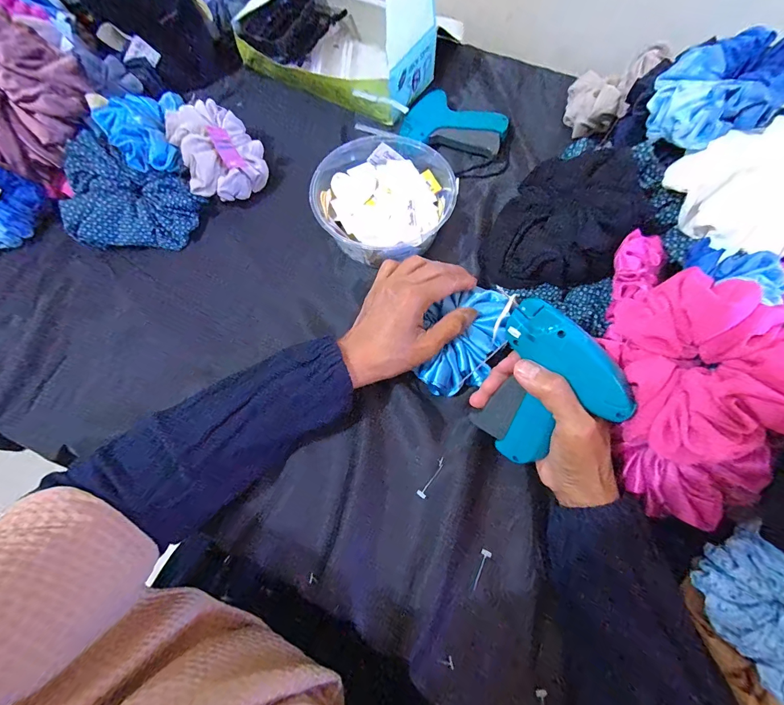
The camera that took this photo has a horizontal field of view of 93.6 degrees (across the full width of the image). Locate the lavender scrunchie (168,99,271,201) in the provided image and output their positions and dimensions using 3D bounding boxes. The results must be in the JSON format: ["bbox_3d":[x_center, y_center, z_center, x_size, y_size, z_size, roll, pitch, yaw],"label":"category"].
[{"bbox_3d":[-0.196,-0.230,0.424,0.084,0.070,0.101,-23,71,-8],"label":"lavender scrunchie"}]

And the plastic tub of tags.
[{"bbox_3d":[-0.005,-0.160,0.396,0.134,0.061,0.127,0,69,0],"label":"plastic tub of tags"}]

